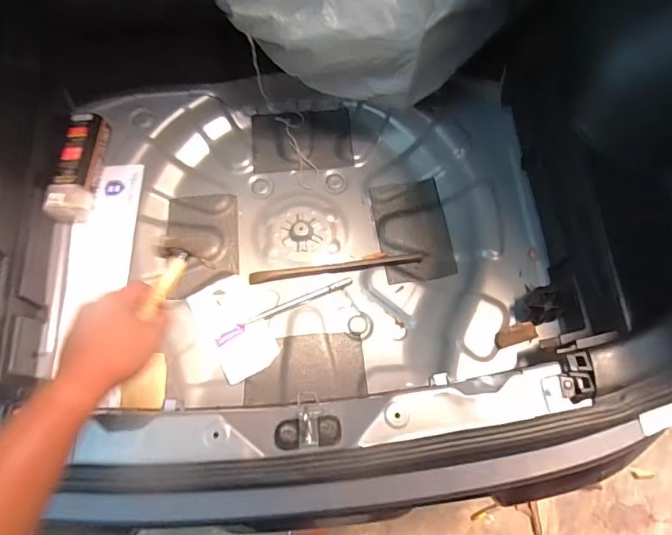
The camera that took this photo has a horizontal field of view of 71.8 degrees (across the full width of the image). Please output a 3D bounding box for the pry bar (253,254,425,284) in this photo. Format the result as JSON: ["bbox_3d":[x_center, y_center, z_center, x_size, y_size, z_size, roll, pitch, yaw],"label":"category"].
[{"bbox_3d":[-0.002,-0.001,0.979,0.356,0.019,0.026,-8,73,0],"label":"pry bar"}]

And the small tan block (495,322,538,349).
[{"bbox_3d":[0.332,0.124,0.855,0.074,0.013,0.036,-10,73,-1],"label":"small tan block"}]

